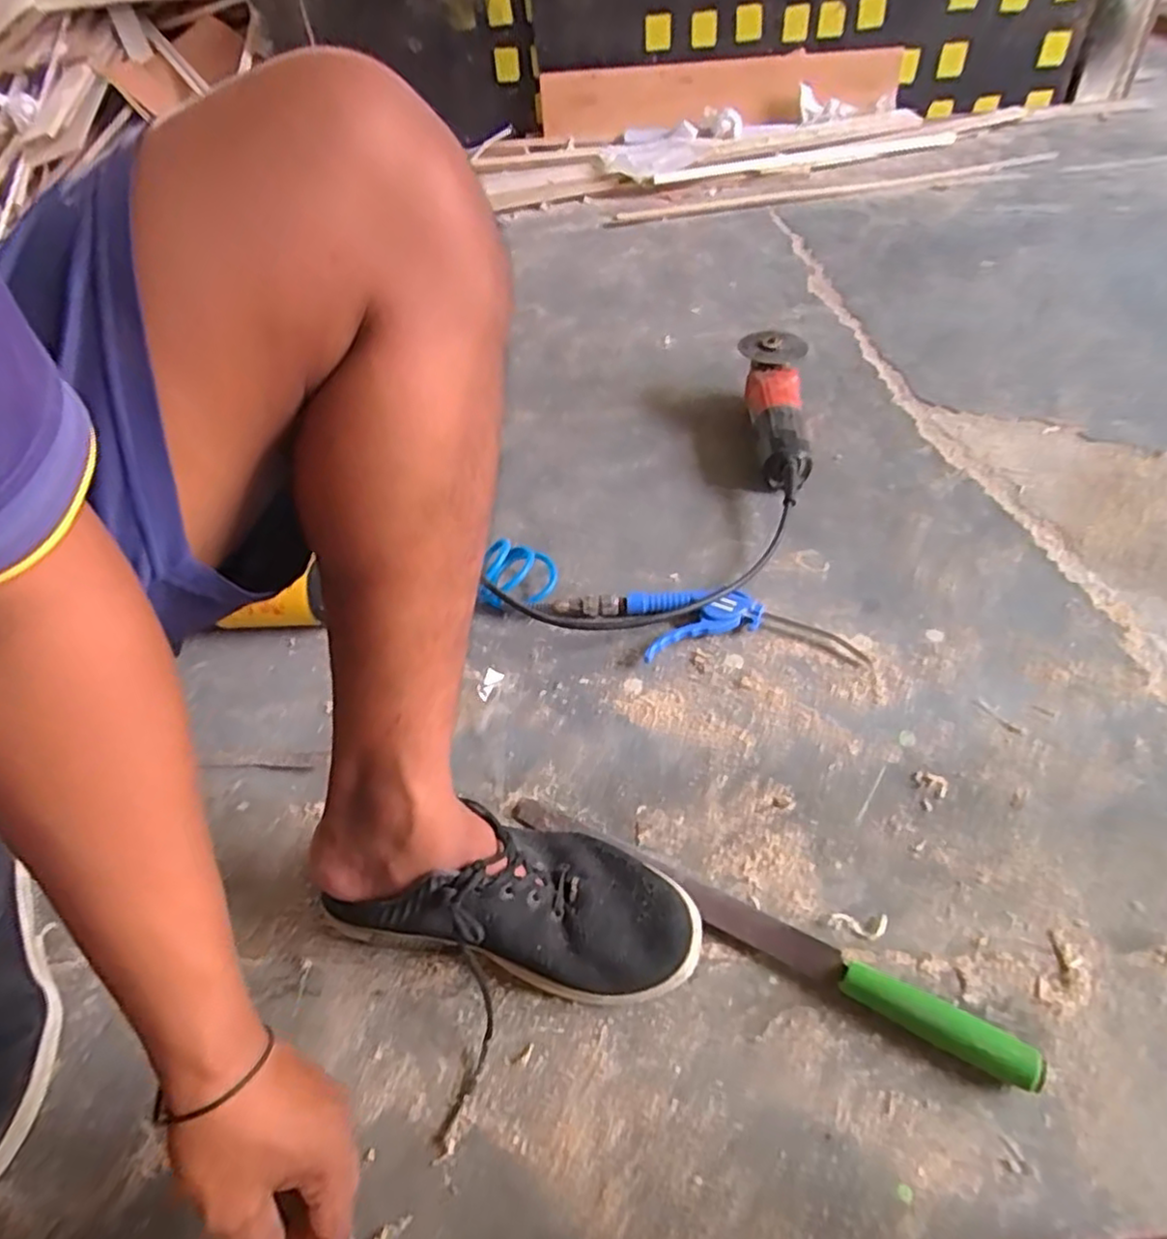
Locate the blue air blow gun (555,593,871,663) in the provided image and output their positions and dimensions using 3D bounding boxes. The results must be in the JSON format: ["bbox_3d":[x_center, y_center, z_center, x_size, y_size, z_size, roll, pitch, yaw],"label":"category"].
[{"bbox_3d":[0.116,0.007,0.665,0.289,0.024,0.078,4,46,8],"label":"blue air blow gun"}]

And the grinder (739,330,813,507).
[{"bbox_3d":[0.252,-0.255,0.868,0.079,0.090,0.299,0,45,4],"label":"grinder"}]

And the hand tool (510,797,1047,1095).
[{"bbox_3d":[0.103,0.201,0.466,0.361,0.025,0.023,22,50,24],"label":"hand tool"}]

